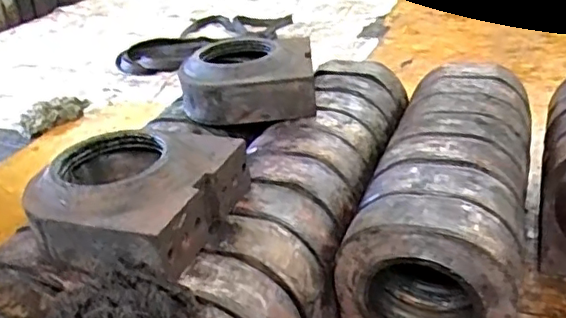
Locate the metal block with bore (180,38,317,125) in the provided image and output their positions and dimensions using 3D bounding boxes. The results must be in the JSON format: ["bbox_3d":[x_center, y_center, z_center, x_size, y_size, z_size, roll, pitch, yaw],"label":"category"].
[{"bbox_3d":[-0.080,-0.196,1.395,0.297,0.123,0.280,-5,28,4],"label":"metal block with bore"}]

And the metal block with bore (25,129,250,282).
[{"bbox_3d":[-0.238,0.054,0.967,0.265,0.104,0.288,5,30,21],"label":"metal block with bore"}]

